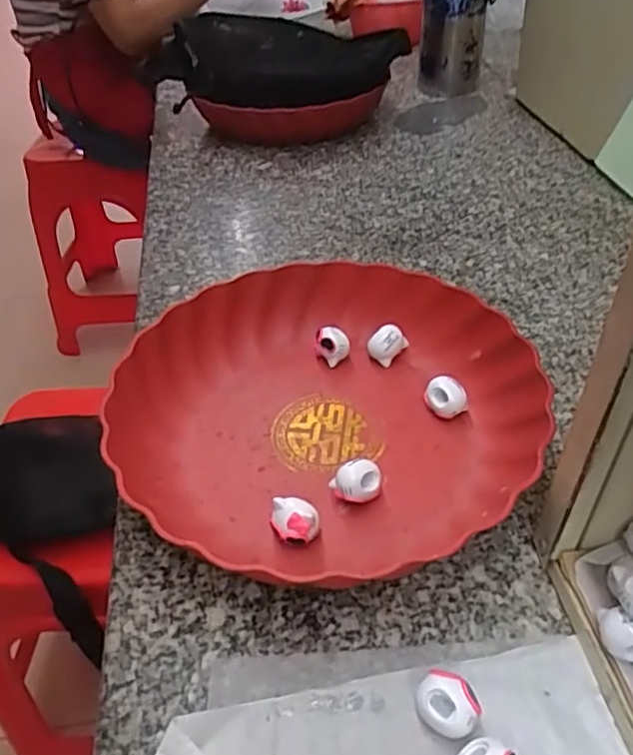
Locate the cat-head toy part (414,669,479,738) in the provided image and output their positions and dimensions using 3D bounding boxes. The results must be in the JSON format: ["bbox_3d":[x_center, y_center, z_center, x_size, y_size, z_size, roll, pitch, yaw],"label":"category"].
[{"bbox_3d":[0.053,0.135,0.257,0.025,0.019,0.020,15,45,19],"label":"cat-head toy part"}]

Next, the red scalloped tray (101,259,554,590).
[{"bbox_3d":[0.004,0.016,0.383,0.245,0.053,0.230,-14,43,-13],"label":"red scalloped tray"}]

